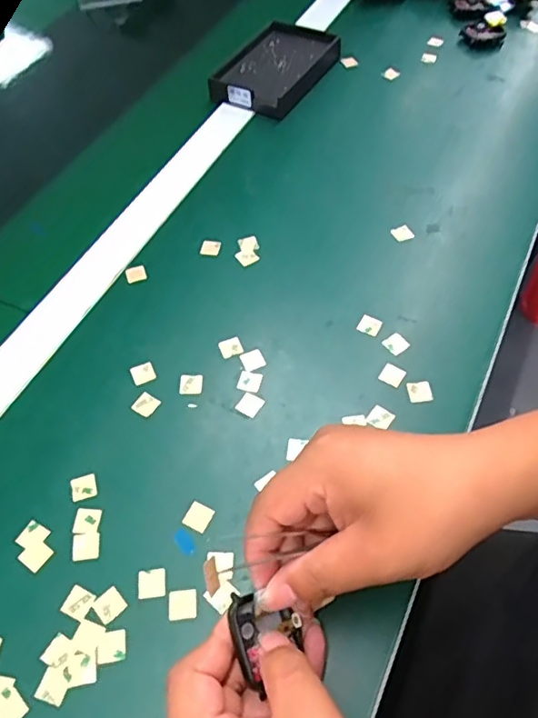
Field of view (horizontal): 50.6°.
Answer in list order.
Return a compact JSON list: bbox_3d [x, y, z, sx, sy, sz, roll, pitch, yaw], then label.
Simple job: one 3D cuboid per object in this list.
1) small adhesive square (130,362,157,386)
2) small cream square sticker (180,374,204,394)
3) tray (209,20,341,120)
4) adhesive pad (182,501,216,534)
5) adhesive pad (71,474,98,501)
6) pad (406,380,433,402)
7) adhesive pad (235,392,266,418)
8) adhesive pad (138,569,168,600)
[{"bbox_3d":[-0.092,0.010,0.417,0.016,0.004,0.016,-22,58,-13],"label":"small adhesive square"},{"bbox_3d":[-0.056,0.017,0.411,0.017,0.004,0.016,-2,56,0],"label":"small cream square sticker"},{"bbox_3d":[0.007,-0.319,0.622,0.100,0.021,0.145,23,60,16],"label":"tray"},{"bbox_3d":[-0.044,0.098,0.355,0.016,0.004,0.016,24,60,17],"label":"adhesive pad"},{"bbox_3d":[-0.120,0.083,0.369,0.016,0.004,0.015,-14,62,-12],"label":"adhesive pad"},{"bbox_3d":[0.107,0.023,0.401,0.016,0.004,0.015,-8,56,-4],"label":"pad"},{"bbox_3d":[-0.013,0.031,0.399,0.016,0.004,0.016,28,61,19],"label":"adhesive pad"},{"bbox_3d":[-0.068,0.131,0.333,0.016,0.004,0.015,-7,56,-3],"label":"adhesive pad"}]

